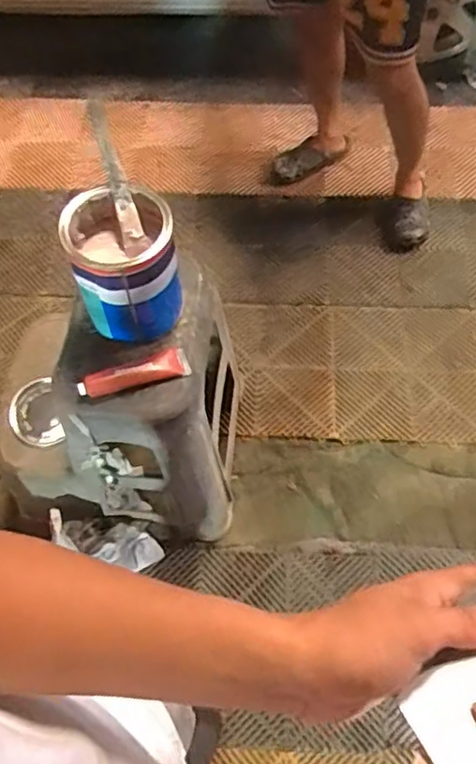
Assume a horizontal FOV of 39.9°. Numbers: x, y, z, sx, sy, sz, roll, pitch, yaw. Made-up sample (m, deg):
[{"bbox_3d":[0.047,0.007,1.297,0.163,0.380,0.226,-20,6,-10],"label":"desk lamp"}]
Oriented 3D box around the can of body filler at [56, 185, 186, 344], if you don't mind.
[{"bbox_3d":[-0.169,-0.182,1.027,0.150,0.225,0.157,-1,63,2],"label":"can of body filler"}]

